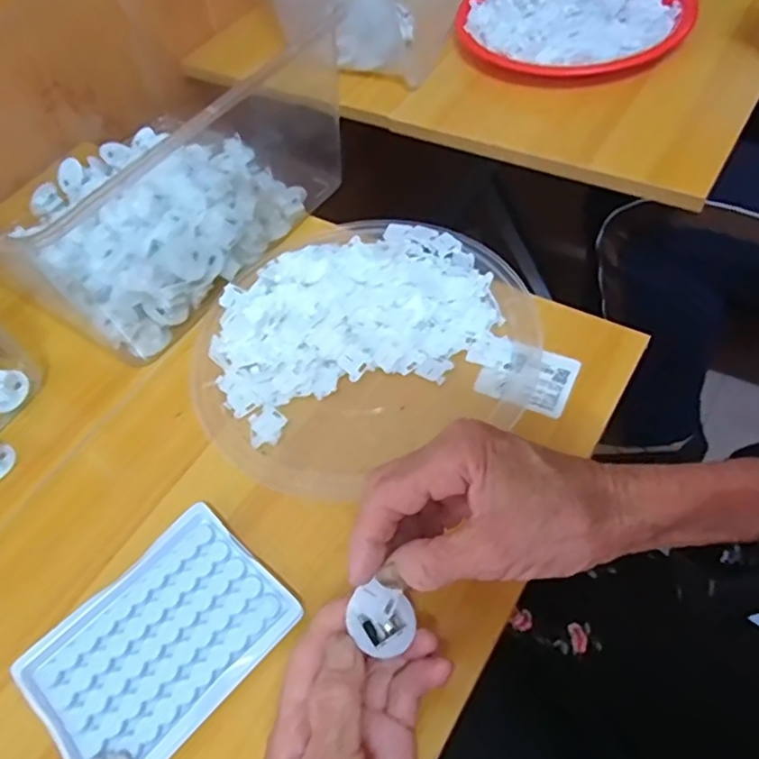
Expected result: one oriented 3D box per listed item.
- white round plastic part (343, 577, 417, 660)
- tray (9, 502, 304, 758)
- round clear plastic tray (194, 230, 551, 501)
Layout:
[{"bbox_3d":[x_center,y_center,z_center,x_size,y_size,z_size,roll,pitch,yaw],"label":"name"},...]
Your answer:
[{"bbox_3d":[0.000,0.110,0.290,0.032,0.008,0.026,37,52,-5],"label":"white round plastic part"},{"bbox_3d":[-0.118,0.140,0.338,0.097,0.016,0.127,39,67,22],"label":"tray"},{"bbox_3d":[-0.012,-0.030,0.450,0.236,0.029,0.204,-25,61,-13],"label":"round clear plastic tray"}]

